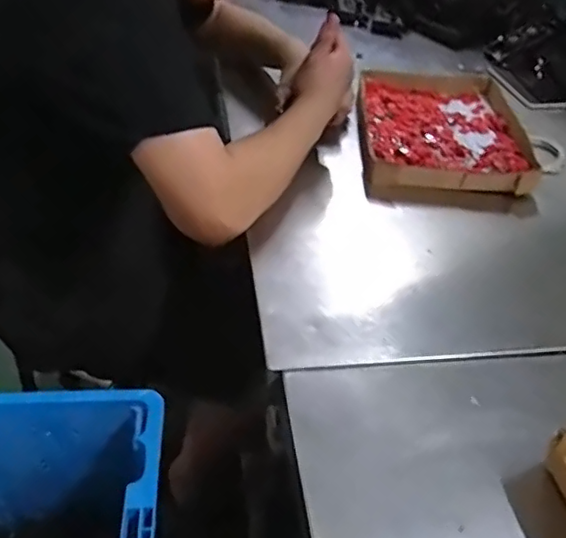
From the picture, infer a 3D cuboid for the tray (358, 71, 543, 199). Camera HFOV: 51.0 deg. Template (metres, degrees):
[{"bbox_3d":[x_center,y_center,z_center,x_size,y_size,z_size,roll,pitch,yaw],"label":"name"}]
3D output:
[{"bbox_3d":[0.235,-0.220,0.903,0.240,0.043,0.359,5,40,1],"label":"tray"}]

